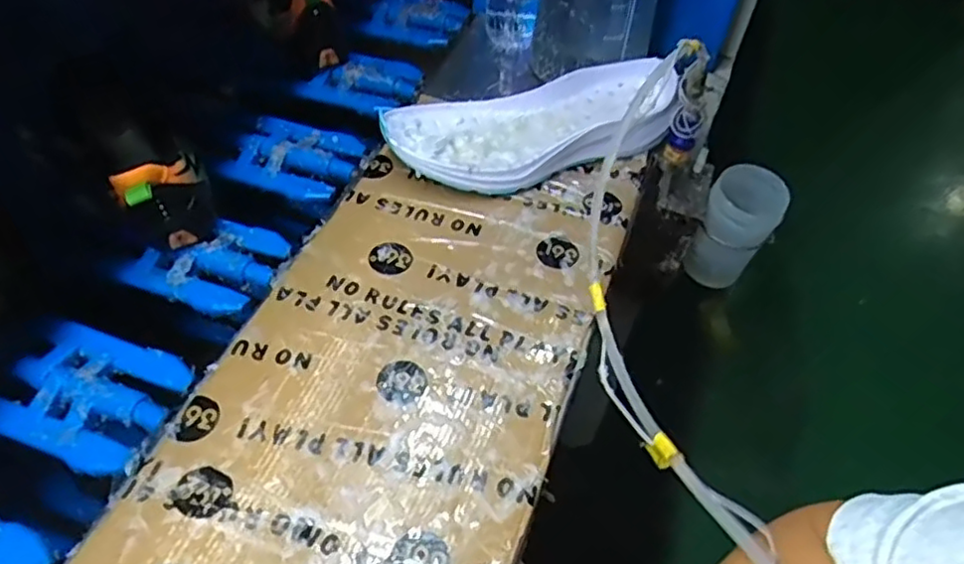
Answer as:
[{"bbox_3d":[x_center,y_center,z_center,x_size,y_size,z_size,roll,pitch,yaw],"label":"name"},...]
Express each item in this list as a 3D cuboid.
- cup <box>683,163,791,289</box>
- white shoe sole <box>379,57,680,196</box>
[{"bbox_3d":[0.273,-0.058,0.703,0.069,0.126,0.071,2,54,-3],"label":"cup"},{"bbox_3d":[0.047,-0.134,0.577,0.262,0.052,0.115,-15,54,-15],"label":"white shoe sole"}]

